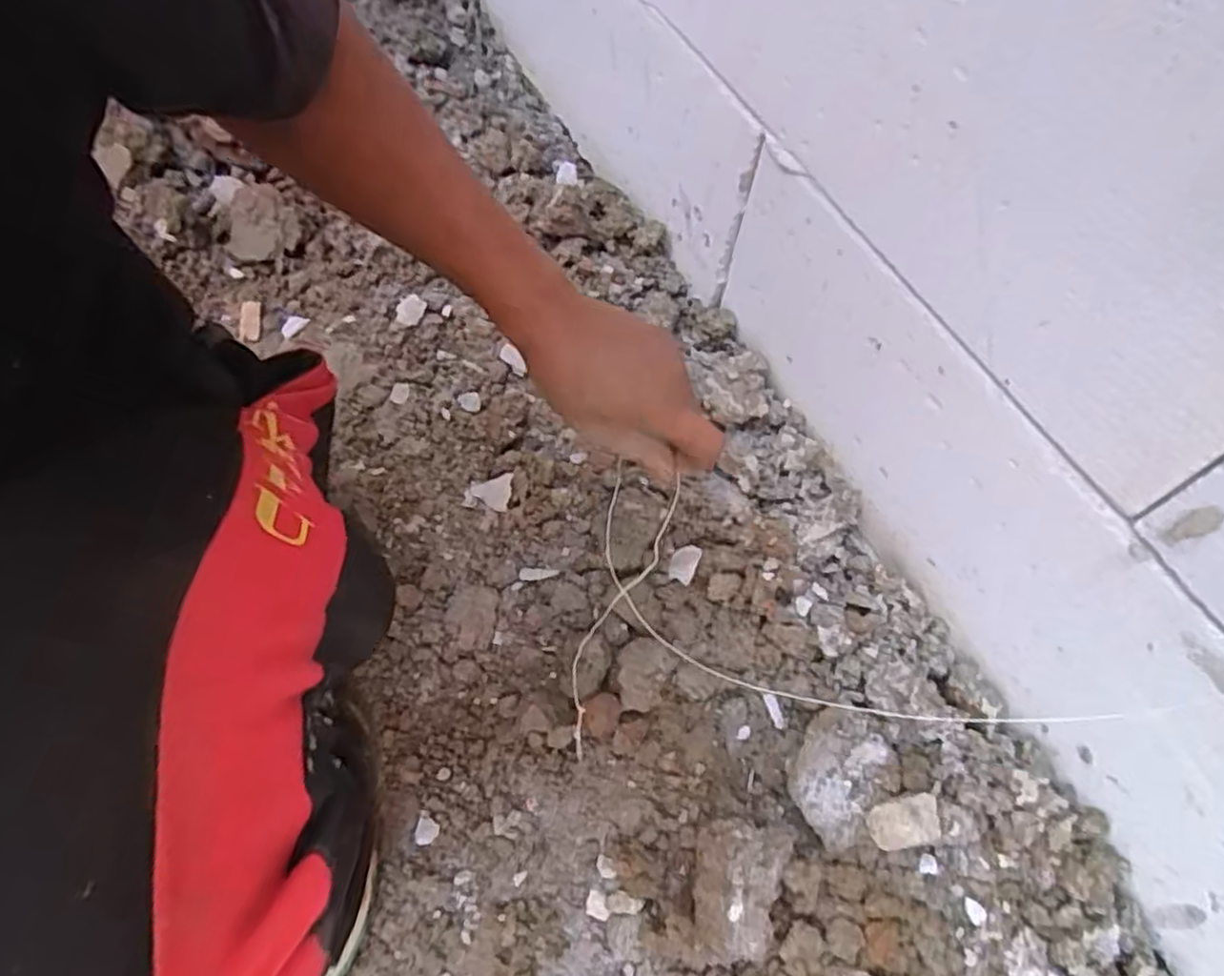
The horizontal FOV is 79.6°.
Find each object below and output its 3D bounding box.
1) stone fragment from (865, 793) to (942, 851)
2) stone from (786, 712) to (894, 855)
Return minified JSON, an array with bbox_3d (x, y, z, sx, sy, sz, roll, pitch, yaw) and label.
[{"bbox_3d":[0.188,0.213,0.467,0.045,0.026,0.027,-7,60,-9],"label":"stone fragment"},{"bbox_3d":[0.154,0.200,0.511,0.058,0.043,0.084,33,62,15],"label":"stone"}]

